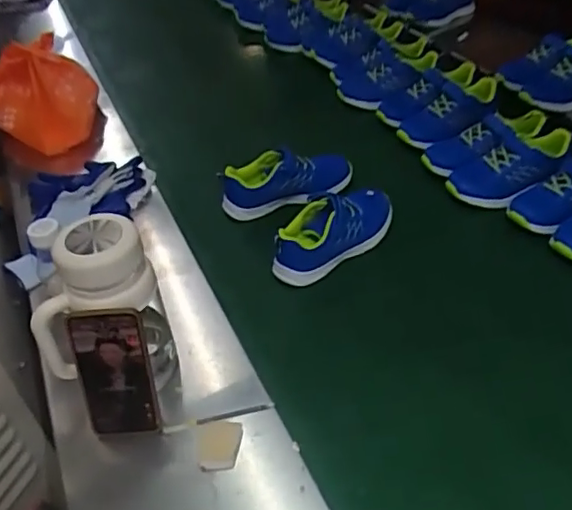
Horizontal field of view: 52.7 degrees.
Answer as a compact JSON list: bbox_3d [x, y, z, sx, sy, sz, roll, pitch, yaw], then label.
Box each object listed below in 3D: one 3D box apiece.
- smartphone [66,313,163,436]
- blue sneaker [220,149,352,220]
[{"bbox_3d":[-0.187,0.130,0.634,0.077,0.155,0.018,-6,21,0],"label":"smartphone"},{"bbox_3d":[0.000,-0.137,1.009,0.227,0.106,0.084,-16,42,-18],"label":"blue sneaker"}]

